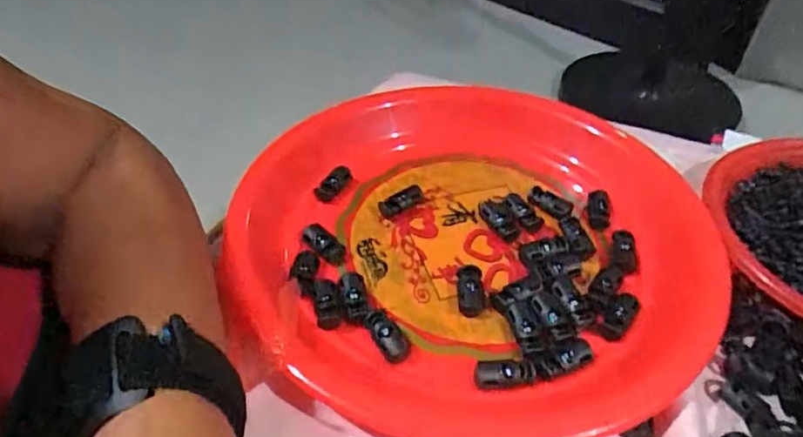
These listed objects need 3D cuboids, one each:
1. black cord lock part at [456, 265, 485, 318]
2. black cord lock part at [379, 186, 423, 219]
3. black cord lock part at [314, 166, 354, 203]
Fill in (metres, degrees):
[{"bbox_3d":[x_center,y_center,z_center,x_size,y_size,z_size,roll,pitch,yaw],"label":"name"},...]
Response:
[{"bbox_3d":[0.036,0.036,0.297,0.014,0.011,0.026,-1,43,-1],"label":"black cord lock part"},{"bbox_3d":[0.000,-0.010,0.343,0.029,0.008,0.011,-25,49,-24],"label":"black cord lock part"},{"bbox_3d":[-0.041,-0.021,0.355,0.014,0.005,0.030,18,46,18],"label":"black cord lock part"}]

